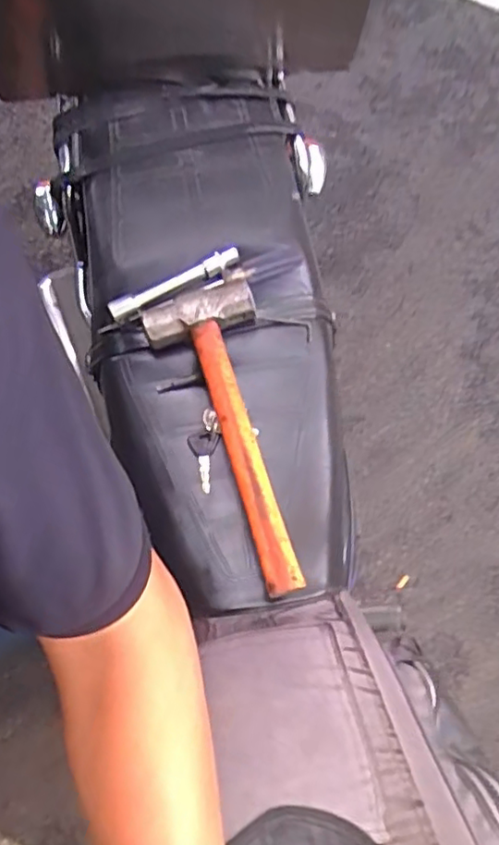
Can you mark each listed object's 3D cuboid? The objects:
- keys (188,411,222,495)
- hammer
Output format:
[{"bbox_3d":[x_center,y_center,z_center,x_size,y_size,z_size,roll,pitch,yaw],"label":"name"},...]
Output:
[{"bbox_3d":[-0.050,0.027,0.644,0.032,0.016,0.082,12,74,2],"label":"keys"},{"bbox_3d":[-0.015,0.010,0.610,0.118,0.053,0.321,-15,75,-6],"label":"hammer"}]

